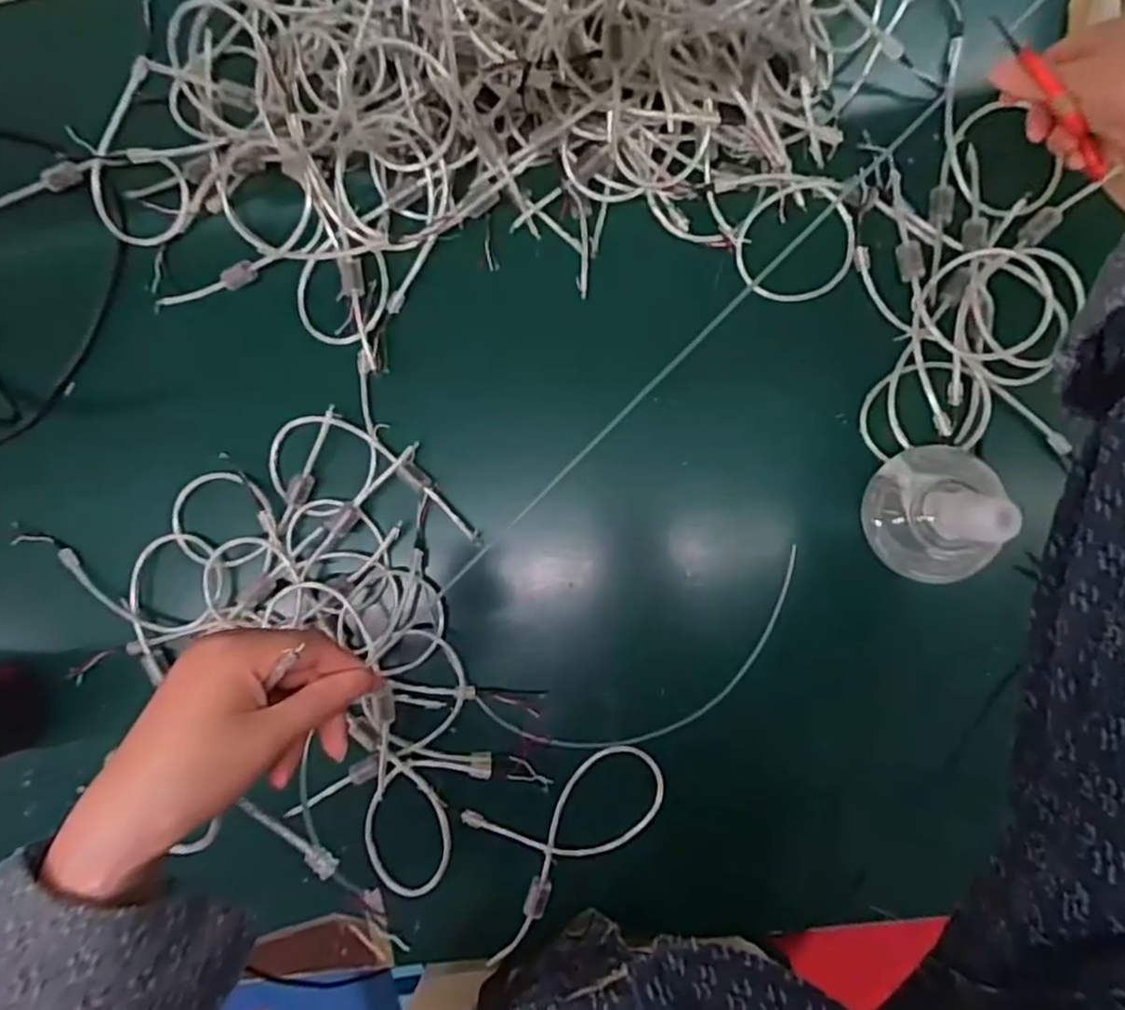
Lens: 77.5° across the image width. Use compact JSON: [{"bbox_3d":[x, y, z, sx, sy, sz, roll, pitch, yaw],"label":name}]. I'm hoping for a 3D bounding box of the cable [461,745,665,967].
[{"bbox_3d":[-0.011,0.247,0.532,0.187,0.019,0.097,-41,88,5],"label":"cable"}]

